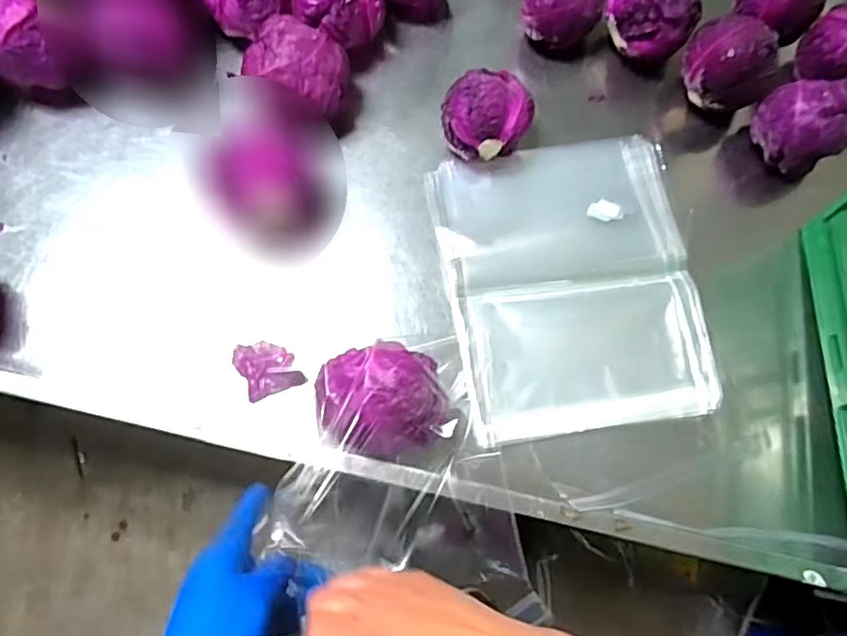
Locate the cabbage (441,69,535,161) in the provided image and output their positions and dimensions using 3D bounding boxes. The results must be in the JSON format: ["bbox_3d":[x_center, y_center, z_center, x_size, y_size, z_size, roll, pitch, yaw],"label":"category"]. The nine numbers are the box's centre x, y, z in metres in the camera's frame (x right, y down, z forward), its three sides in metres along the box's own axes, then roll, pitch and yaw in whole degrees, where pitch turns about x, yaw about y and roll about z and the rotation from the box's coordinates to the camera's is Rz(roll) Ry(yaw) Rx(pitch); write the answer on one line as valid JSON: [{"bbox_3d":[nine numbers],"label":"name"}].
[{"bbox_3d":[0.073,-0.233,0.693,0.099,0.093,0.095,1,73,-2],"label":"cabbage"}]

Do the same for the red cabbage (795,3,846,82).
[{"bbox_3d":[0.508,-0.325,0.723,0.093,0.079,0.075,43,76,10],"label":"red cabbage"}]

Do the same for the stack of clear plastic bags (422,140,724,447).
[{"bbox_3d":[0.168,-0.044,0.684,0.276,0.018,0.338,-7,74,-4],"label":"stack of clear plastic bags"}]

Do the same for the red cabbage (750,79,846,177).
[{"bbox_3d":[0.447,-0.231,0.691,0.089,0.081,0.102,-43,79,-13],"label":"red cabbage"}]

